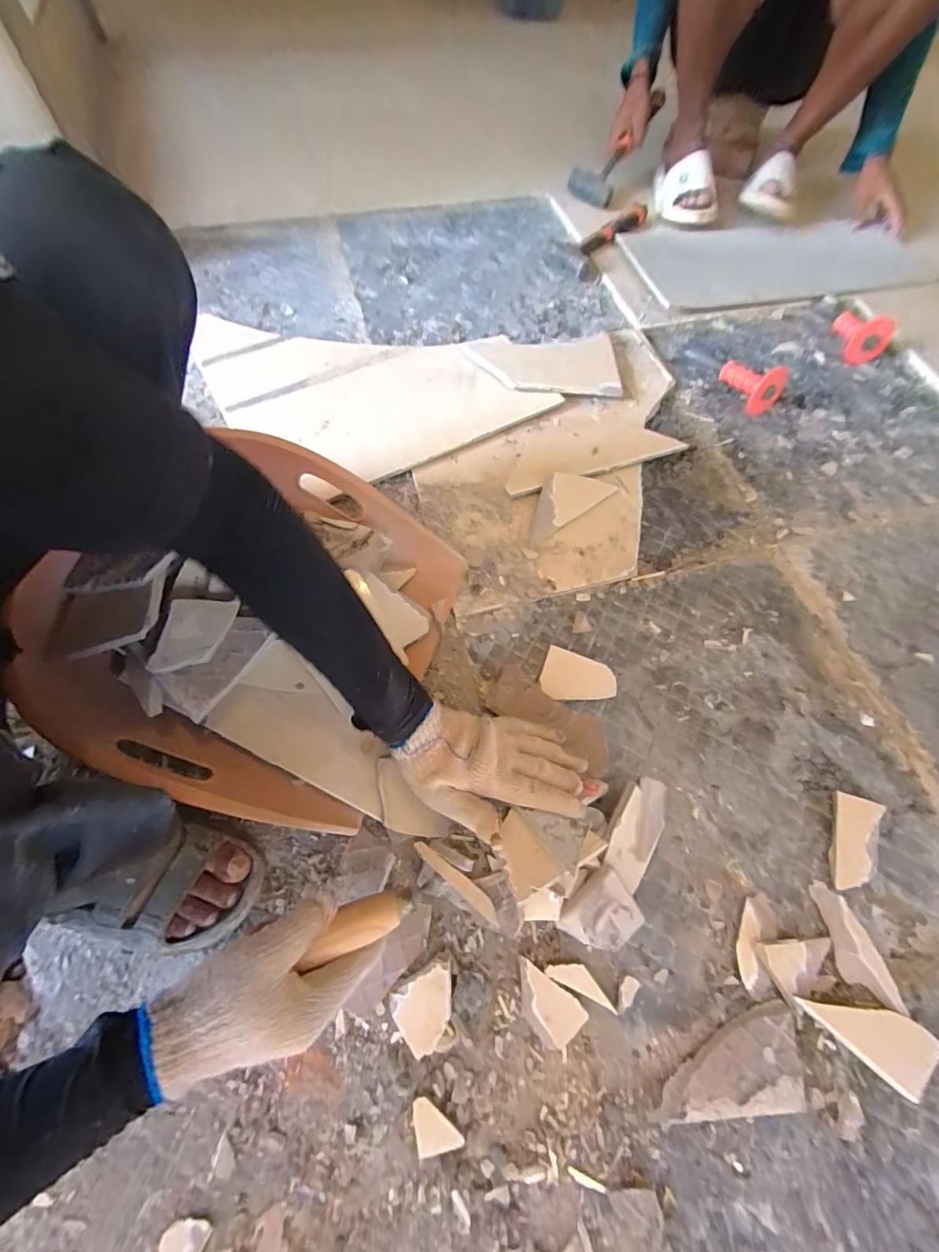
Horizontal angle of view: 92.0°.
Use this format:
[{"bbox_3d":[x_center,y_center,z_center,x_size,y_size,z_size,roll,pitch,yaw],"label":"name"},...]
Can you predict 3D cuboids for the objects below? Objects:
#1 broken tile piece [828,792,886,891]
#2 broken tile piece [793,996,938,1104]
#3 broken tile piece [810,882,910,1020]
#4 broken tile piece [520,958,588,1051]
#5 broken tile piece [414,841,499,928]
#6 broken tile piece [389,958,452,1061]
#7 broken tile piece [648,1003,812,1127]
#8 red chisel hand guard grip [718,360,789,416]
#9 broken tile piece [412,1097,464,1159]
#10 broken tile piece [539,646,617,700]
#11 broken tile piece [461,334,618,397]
[{"bbox_3d":[0.424,0.238,0.498,0.049,0.009,0.098,19,66,7],"label":"broken tile piece"},{"bbox_3d":[0.380,0.380,0.434,0.123,0.018,0.058,37,69,14],"label":"broken tile piece"},{"bbox_3d":[0.392,0.323,0.459,0.047,0.016,0.114,-10,65,-6],"label":"broken tile piece"},{"bbox_3d":[0.071,0.361,0.434,0.071,0.009,0.043,40,70,16],"label":"broken tile piece"},{"bbox_3d":[-0.012,0.229,0.410,0.097,0.016,0.014,31,67,26],"label":"broken tile piece"},{"bbox_3d":[-0.039,0.358,0.424,0.065,0.009,0.055,-33,64,0],"label":"broken tile piece"},{"bbox_3d":[0.237,0.403,0.418,0.138,0.016,0.079,-2,65,-3],"label":"broken tile piece"},{"bbox_3d":[0.481,-0.424,0.774,0.068,0.060,0.108,-36,71,-17],"label":"red chisel hand guard grip"},{"bbox_3d":[-0.033,0.442,0.394,0.049,0.008,0.031,33,68,13],"label":"broken tile piece"},{"bbox_3d":[0.135,0.066,0.560,0.089,0.013,0.062,16,71,8],"label":"broken tile piece"},{"bbox_3d":[0.127,-0.441,0.765,0.243,0.012,0.139,-3,71,-6],"label":"broken tile piece"}]

